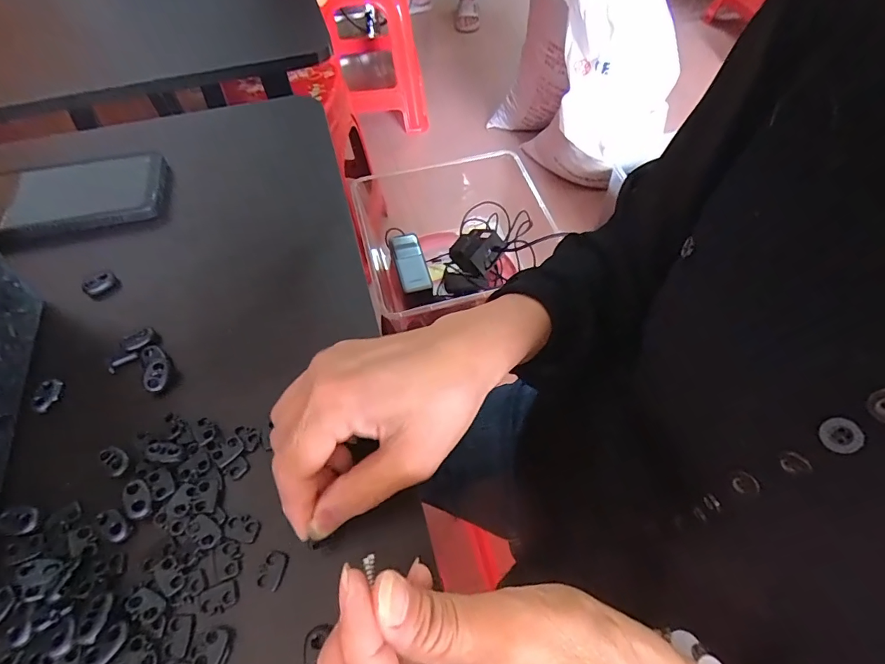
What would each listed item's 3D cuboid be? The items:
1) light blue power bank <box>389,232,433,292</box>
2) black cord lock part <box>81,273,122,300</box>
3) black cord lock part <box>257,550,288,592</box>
[{"bbox_3d":[-0.058,-0.124,0.803,0.053,0.015,0.138,-18,56,-2],"label":"light blue power bank"},{"bbox_3d":[-0.250,-0.033,0.327,0.010,0.015,0.022,34,64,20],"label":"black cord lock part"},{"bbox_3d":[-0.087,0.122,0.229,0.011,0.004,0.017,11,58,8],"label":"black cord lock part"}]

